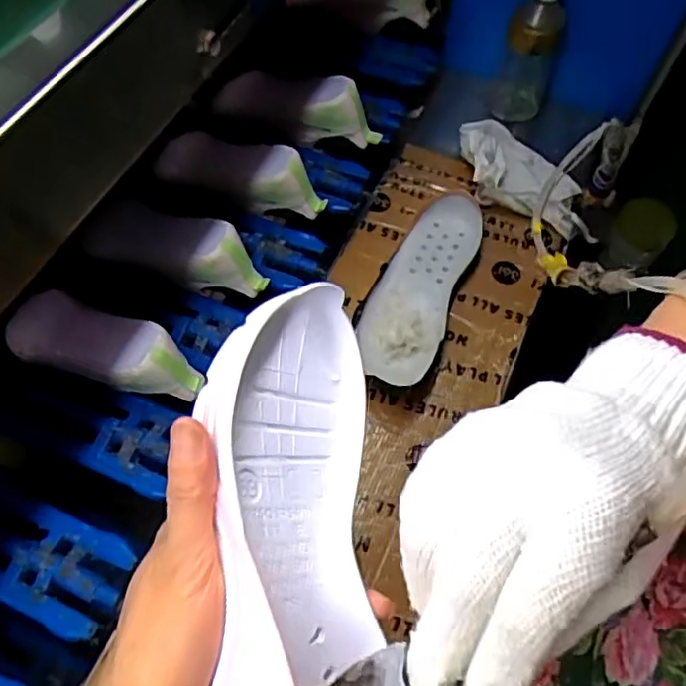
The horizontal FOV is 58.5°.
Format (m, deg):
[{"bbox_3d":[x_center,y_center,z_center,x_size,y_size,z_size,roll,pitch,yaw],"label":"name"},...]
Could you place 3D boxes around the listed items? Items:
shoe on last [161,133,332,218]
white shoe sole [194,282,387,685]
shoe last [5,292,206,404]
[{"bbox_3d":[-0.115,-0.205,0.761,0.188,0.089,0.083,9,62,4],"label":"shoe on last"},{"bbox_3d":[-0.019,0.082,0.276,0.093,0.050,0.222,18,62,-33],"label":"white shoe sole"},{"bbox_3d":[-0.241,0.009,0.628,0.199,0.090,0.079,22,64,11],"label":"shoe last"}]

